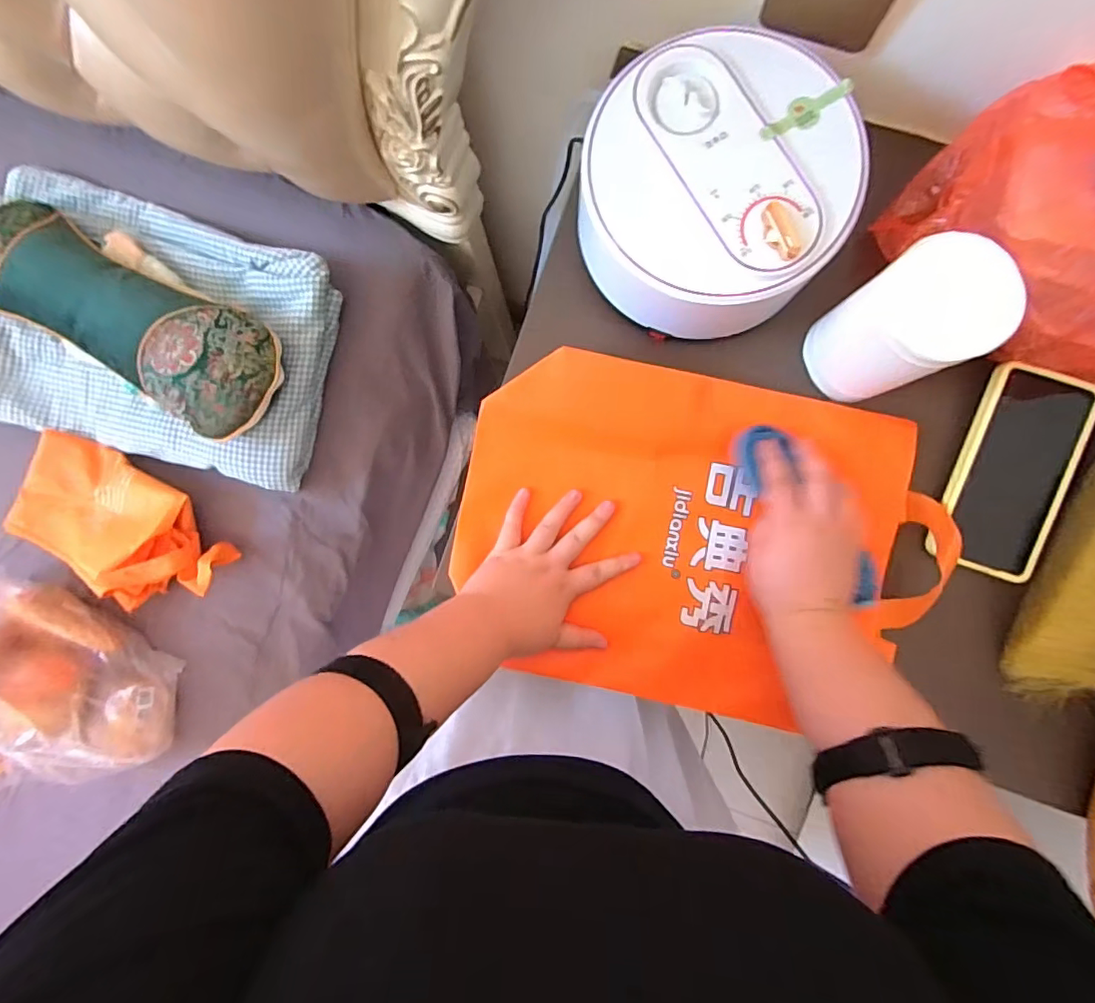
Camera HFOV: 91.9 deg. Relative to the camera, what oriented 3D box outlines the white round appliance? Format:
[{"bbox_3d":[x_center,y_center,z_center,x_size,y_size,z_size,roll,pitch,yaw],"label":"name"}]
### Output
[{"bbox_3d":[0.126,-0.235,0.411,0.190,0.091,0.180,0,88,2],"label":"white round appliance"}]

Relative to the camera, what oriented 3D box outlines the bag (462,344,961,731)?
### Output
[{"bbox_3d":[0.117,0.032,0.448,0.382,0.041,0.274,12,88,3],"label":"bag"}]

